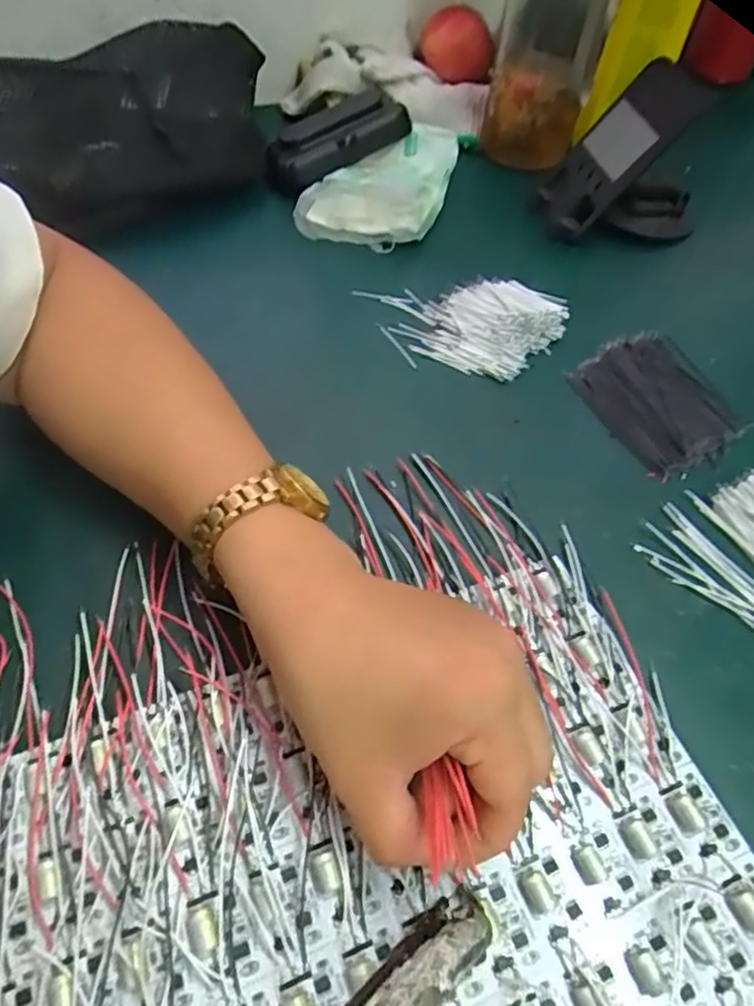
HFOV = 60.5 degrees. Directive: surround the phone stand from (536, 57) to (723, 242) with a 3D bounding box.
[{"bbox_3d":[0.170,-0.233,0.433,0.095,0.089,0.085,-25,61,-19],"label":"phone stand"}]

